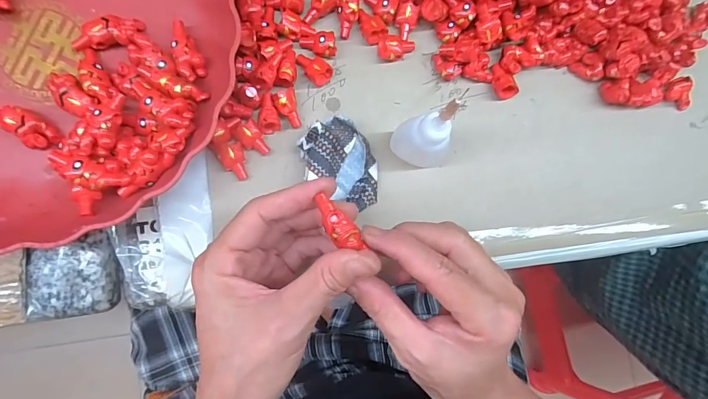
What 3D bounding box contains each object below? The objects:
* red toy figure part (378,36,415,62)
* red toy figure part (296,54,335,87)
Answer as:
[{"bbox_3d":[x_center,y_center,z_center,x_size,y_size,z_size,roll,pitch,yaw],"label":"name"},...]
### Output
[{"bbox_3d":[0.031,-0.107,0.287,0.026,0.013,0.018,-5,85,-7],"label":"red toy figure part"},{"bbox_3d":[-0.029,-0.089,0.279,0.026,0.014,0.017,25,83,-4],"label":"red toy figure part"}]

